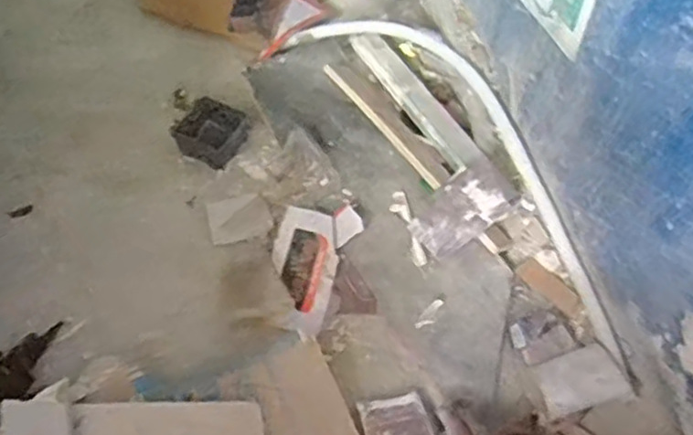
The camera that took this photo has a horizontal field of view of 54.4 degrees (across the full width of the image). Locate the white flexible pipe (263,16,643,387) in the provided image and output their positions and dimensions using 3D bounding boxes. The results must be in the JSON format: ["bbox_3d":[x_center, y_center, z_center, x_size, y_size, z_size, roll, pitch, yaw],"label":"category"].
[{"bbox_3d":[0.158,-0.089,0.841,0.181,0.071,0.640,-38,67,-22],"label":"white flexible pipe"}]

